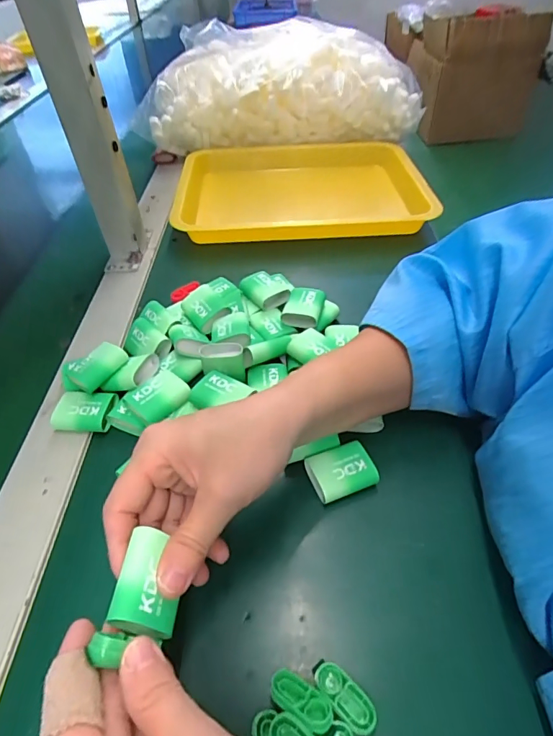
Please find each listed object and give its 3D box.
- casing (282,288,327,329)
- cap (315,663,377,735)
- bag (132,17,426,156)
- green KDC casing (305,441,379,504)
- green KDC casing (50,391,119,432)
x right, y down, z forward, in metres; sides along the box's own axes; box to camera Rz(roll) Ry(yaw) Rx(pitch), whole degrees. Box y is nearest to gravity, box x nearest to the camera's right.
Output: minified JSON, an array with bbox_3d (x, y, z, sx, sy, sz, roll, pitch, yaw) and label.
[{"bbox_3d":[0.026,-0.058,0.407,0.035,0.020,0.040,10,46,13],"label":"casing"},{"bbox_3d":[0.034,0.165,0.215,0.034,0.004,0.016,32,55,30],"label":"cap"},{"bbox_3d":[0.008,-0.444,0.680,0.433,0.165,0.169,-2,44,1],"label":"bag"},{"bbox_3d":[0.045,0.074,0.303,0.044,0.018,0.034,-16,46,-12],"label":"green KDC casing"},{"bbox_3d":[-0.153,0.036,0.344,0.042,0.021,0.032,1,45,4],"label":"green KDC casing"}]

